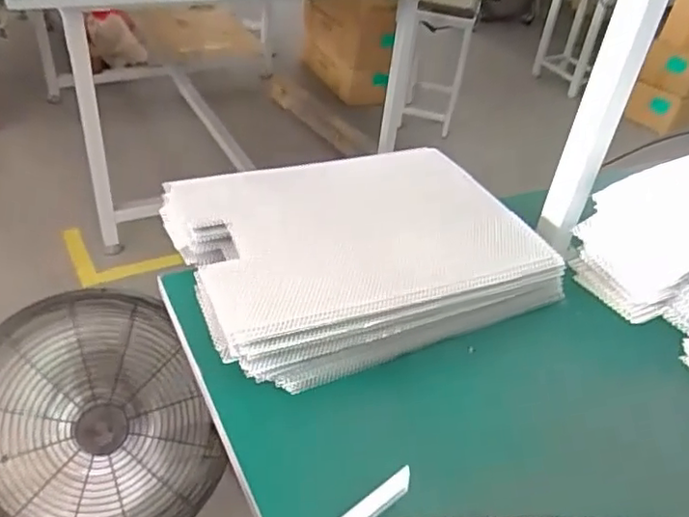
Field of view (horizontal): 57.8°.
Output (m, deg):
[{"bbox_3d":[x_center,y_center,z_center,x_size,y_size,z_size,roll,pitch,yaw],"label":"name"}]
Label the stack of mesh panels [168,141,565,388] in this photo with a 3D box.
[{"bbox_3d":[0.014,-0.015,0.671,0.360,0.078,0.270,-11,42,-22],"label":"stack of mesh panels"}]

